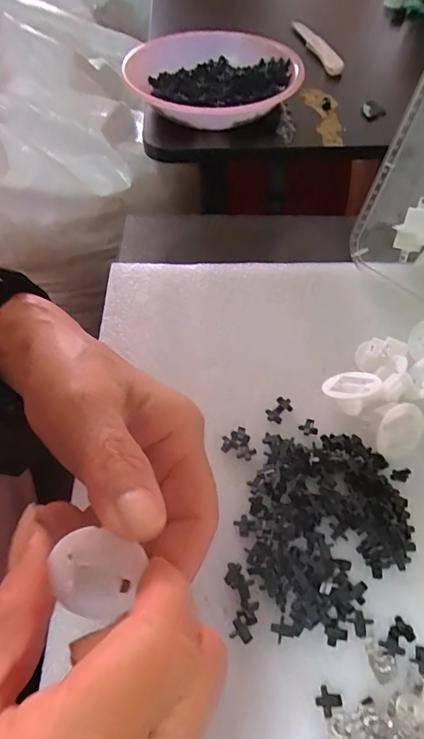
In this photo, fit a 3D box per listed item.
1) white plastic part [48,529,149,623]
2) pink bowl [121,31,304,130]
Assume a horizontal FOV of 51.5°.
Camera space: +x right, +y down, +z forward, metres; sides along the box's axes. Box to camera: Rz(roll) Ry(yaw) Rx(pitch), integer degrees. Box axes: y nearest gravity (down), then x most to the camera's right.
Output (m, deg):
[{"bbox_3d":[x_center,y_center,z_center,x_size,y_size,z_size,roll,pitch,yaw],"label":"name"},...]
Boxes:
[{"bbox_3d":[-0.039,0.068,0.147,0.028,0.004,0.030,25,98,-3],"label":"white plastic part"},{"bbox_3d":[-0.012,-0.310,0.483,0.190,0.049,0.195,-2,55,2],"label":"pink bowl"}]

